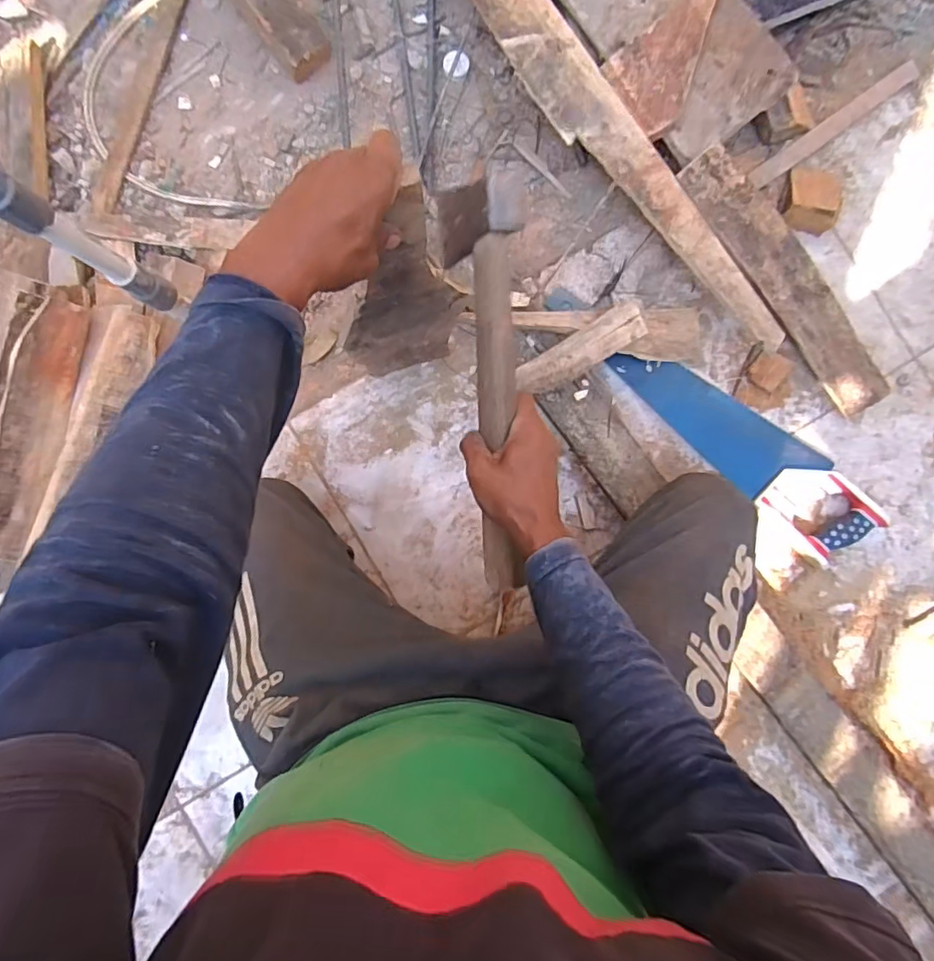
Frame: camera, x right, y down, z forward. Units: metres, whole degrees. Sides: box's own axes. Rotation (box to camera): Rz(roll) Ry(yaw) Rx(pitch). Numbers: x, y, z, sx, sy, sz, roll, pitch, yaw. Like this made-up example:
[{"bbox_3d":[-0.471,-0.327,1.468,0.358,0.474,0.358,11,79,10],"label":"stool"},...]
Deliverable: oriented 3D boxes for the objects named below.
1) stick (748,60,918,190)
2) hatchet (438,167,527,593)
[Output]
[{"bbox_3d":[0.514,-0.498,0.781,0.288,0.007,0.028,-36,97,-2],"label":"stick"},{"bbox_3d":[0.019,-0.069,0.475,0.061,0.082,0.333,-4,102,1],"label":"hatchet"}]

